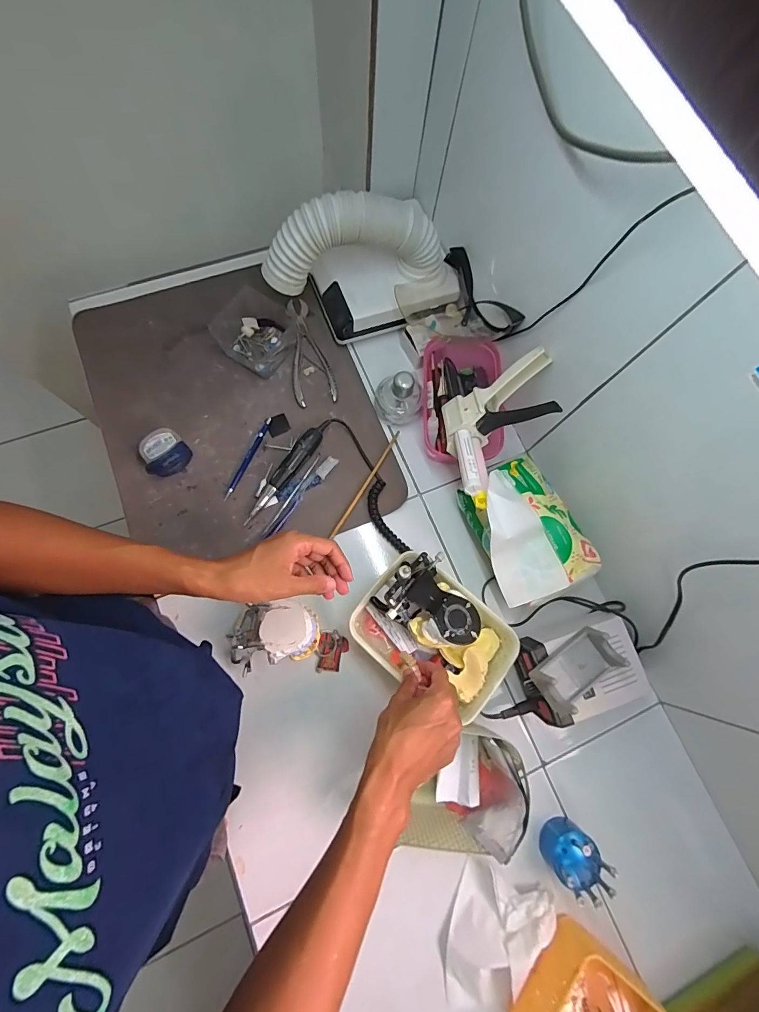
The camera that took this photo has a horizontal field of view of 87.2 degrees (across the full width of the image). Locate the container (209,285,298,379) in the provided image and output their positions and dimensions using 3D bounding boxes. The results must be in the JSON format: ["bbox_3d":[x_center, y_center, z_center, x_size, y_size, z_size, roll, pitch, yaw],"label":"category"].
[{"bbox_3d":[-0.191,-0.274,0.626,0.108,0.051,0.109,31,77,4],"label":"container"}]

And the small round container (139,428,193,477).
[{"bbox_3d":[-0.311,-0.075,0.577,0.061,0.039,0.066,0,77,-1],"label":"small round container"}]

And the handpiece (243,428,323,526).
[{"bbox_3d":[-0.141,-0.045,0.582,0.023,0.024,0.168,38,77,5],"label":"handpiece"}]

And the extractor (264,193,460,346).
[{"bbox_3d":[-0.019,-0.341,0.583,0.274,0.173,0.102,-19,79,-8],"label":"extractor"}]

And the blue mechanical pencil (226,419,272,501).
[{"bbox_3d":[-0.197,-0.072,0.597,0.011,0.006,0.138,25,76,2],"label":"blue mechanical pencil"}]

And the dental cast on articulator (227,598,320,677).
[{"bbox_3d":[-0.138,0.163,0.505,0.119,0.091,0.075,-13,78,-7],"label":"dental cast on articulator"}]

